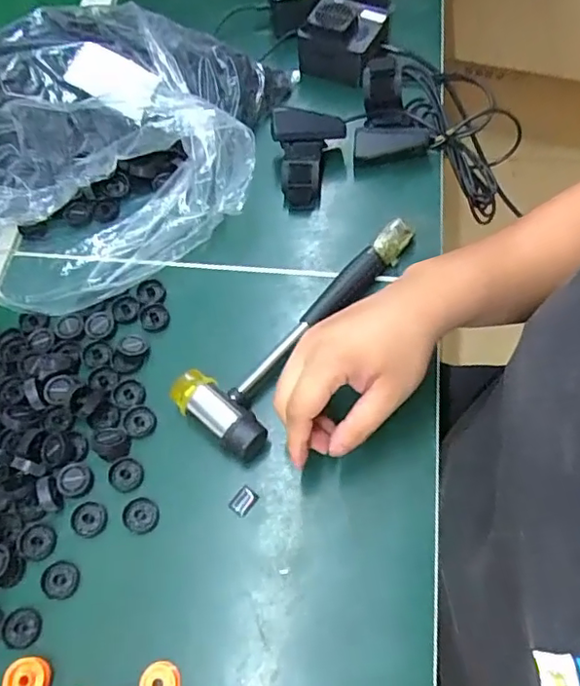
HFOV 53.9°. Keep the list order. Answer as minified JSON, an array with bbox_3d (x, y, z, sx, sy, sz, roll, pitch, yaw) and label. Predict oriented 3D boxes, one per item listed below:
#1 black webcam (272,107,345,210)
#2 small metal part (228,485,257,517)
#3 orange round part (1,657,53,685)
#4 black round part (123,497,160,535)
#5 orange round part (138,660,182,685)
[{"bbox_3d":[0.016,-0.174,0.535,0.067,0.055,0.085,2,64,5],"label":"black webcam"},{"bbox_3d":[-0.035,0.116,0.420,0.016,0.004,0.021,38,73,21],"label":"small metal part"},{"bbox_3d":[-0.170,0.218,0.369,0.027,0.012,0.026,-2,64,5],"label":"orange round part"},{"bbox_3d":[-0.110,0.127,0.420,0.025,0.006,0.026,-2,64,5],"label":"black round part"},{"bbox_3d":[-0.084,0.219,0.368,0.025,0.007,0.025,-2,64,5],"label":"orange round part"}]

